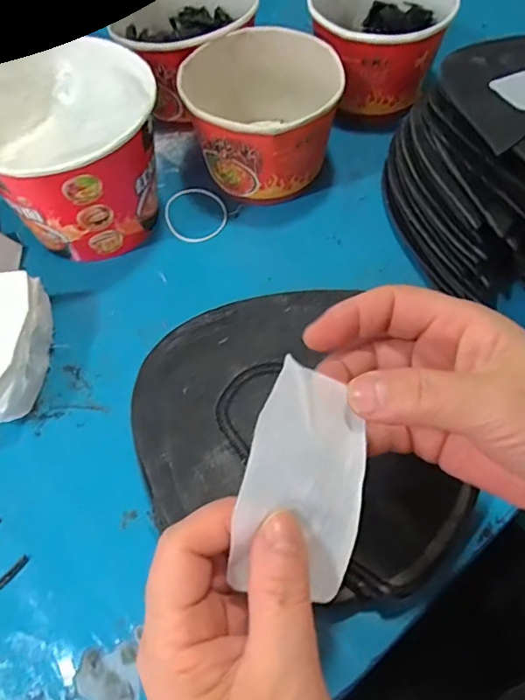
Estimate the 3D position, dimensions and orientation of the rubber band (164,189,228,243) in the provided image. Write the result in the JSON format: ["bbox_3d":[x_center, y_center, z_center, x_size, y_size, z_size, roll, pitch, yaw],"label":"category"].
[{"bbox_3d":[-0.054,-0.112,0.430,0.049,0.004,0.059,-24,63,-12],"label":"rubber band"}]

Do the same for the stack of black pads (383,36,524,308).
[{"bbox_3d":[0.203,-0.145,0.376,0.218,0.104,0.177,-23,63,-11],"label":"stack of black pads"}]

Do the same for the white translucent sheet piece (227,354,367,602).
[{"bbox_3d":[0.016,0.049,0.205,0.049,0.011,0.083,18,76,-21],"label":"white translucent sheet piece"}]

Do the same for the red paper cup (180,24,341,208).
[{"bbox_3d":[-0.003,-0.179,0.412,0.109,0.083,0.107,-1,61,1],"label":"red paper cup"}]

